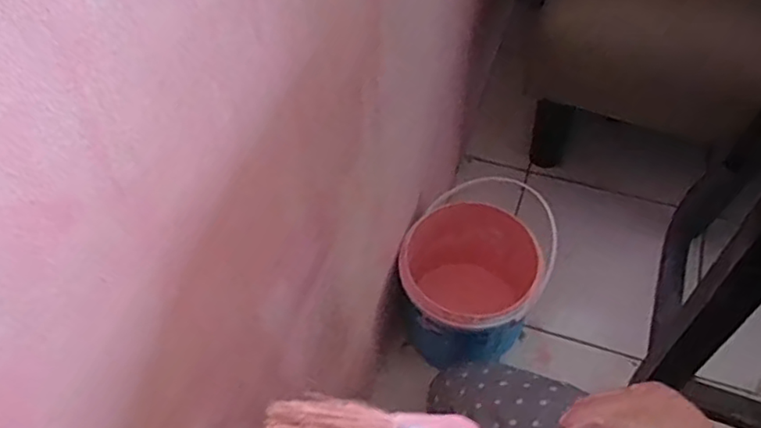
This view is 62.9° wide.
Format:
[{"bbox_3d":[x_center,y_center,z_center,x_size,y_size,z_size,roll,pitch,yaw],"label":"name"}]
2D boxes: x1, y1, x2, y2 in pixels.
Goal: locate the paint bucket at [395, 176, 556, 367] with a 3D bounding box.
[{"bbox_3d":[0.122,0.104,0.870,0.187,0.178,0.175,-2,55,2],"label":"paint bucket"}]

